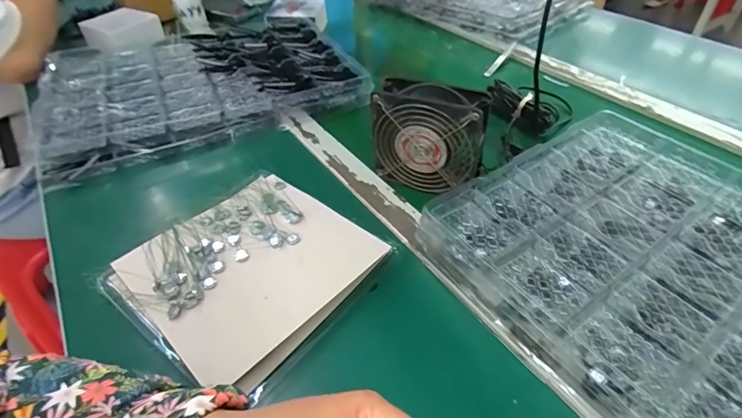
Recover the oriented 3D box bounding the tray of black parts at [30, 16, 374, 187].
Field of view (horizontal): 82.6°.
[{"bbox_3d":[-0.267,-0.214,0.661,0.435,0.038,0.349,-19,44,-18],"label":"tray of black parts"}]

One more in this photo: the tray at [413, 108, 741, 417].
[{"bbox_3d":[0.296,0.079,0.337,0.327,0.048,0.443,-25,47,-25],"label":"tray"}]

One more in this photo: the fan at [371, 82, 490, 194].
[{"bbox_3d":[0.063,-0.078,0.463,0.117,0.106,0.045,18,46,22],"label":"fan"}]

